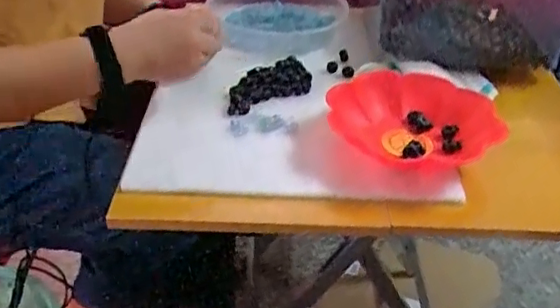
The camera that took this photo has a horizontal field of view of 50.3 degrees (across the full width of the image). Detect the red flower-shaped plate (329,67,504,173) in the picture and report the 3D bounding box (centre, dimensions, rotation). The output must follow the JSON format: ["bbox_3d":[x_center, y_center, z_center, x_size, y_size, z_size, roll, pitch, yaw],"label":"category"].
[{"bbox_3d":[0.161,-0.038,0.756,0.200,0.050,0.197,-24,43,-32],"label":"red flower-shaped plate"}]

